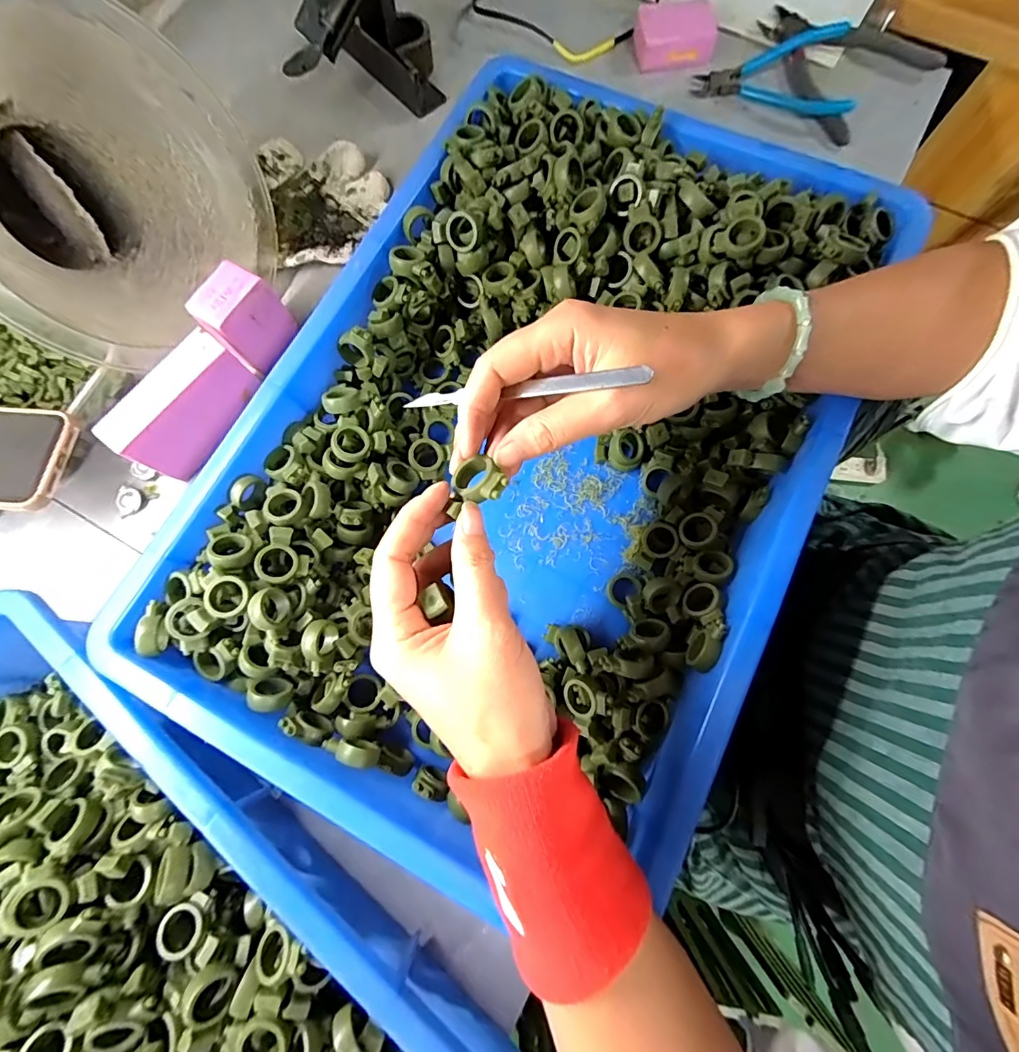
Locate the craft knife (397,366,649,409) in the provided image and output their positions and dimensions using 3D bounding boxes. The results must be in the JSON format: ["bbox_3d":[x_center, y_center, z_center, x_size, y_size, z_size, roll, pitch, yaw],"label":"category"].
[{"bbox_3d":[0.003,-0.070,0.240,0.131,0.004,0.009,1,72,25],"label":"craft knife"}]

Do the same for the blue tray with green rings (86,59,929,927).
[{"bbox_3d":[0.022,-0.069,0.342,0.375,0.101,0.553,27,79,7],"label":"blue tray with green rings"}]

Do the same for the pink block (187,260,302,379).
[{"bbox_3d":[-0.220,-0.172,0.387,0.041,0.064,0.060,34,80,8],"label":"pink block"}]

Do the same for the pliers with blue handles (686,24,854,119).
[{"bbox_3d":[0.271,-0.465,0.465,0.146,0.025,0.102,18,78,5],"label":"pliers with blue handles"}]

